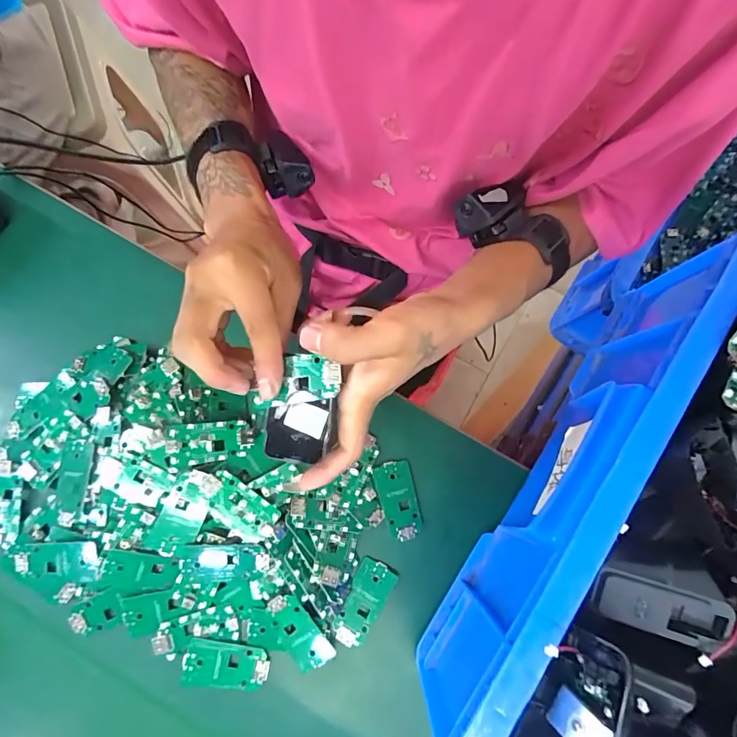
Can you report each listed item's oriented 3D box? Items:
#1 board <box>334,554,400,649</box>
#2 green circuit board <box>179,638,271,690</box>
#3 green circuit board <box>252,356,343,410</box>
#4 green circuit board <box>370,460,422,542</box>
[{"bbox_3d":[-0.004,0.191,0.337,0.031,0.011,0.064,27,80,4],"label":"board"},{"bbox_3d":[-0.109,0.228,0.316,0.064,0.007,0.031,10,79,1],"label":"green circuit board"},{"bbox_3d":[-0.046,0.006,0.261,0.060,0.006,0.030,-10,74,14],"label":"green circuit board"},{"bbox_3d":[0.026,0.112,0.353,0.033,0.006,0.063,-15,80,-4],"label":"green circuit board"}]

